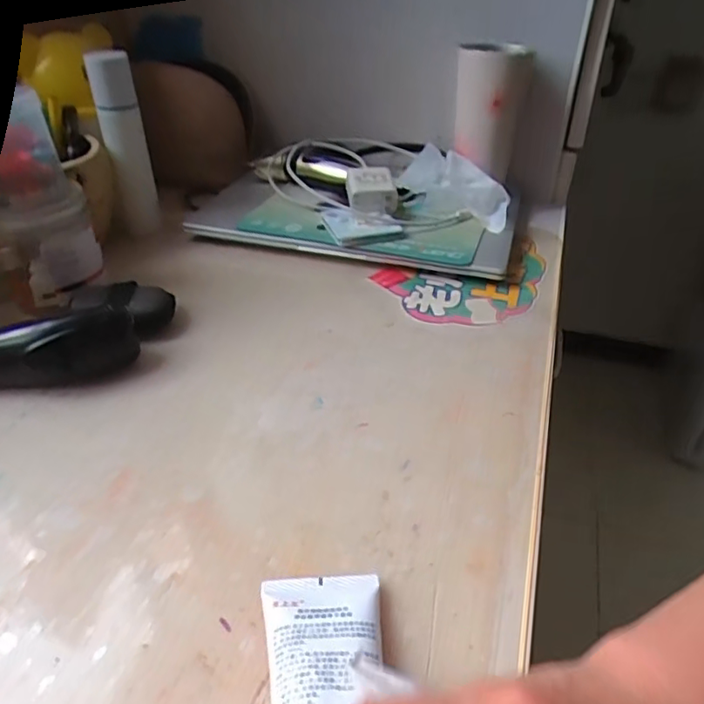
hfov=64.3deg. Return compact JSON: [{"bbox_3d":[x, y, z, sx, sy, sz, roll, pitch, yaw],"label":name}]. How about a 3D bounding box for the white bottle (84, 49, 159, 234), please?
[{"bbox_3d":[-0.228,-0.208,0.572,0.043,0.174,0.036,-15,42,-18],"label":"white bottle"}]

